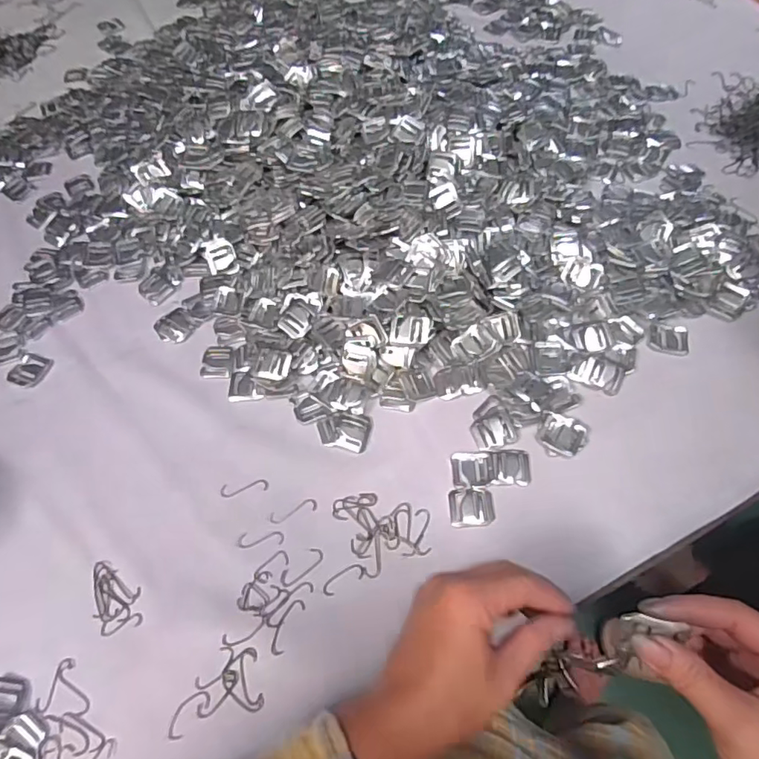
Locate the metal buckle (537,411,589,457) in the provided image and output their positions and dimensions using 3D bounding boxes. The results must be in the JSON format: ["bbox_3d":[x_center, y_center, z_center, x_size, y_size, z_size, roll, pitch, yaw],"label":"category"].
[{"bbox_3d":[0.157,0.049,0.467,0.039,0.009,0.037,19,63,11],"label":"metal buckle"}]

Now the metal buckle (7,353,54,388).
[{"bbox_3d":[-0.340,-0.009,0.530,0.034,0.004,0.034,14,63,9],"label":"metal buckle"}]

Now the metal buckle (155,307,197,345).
[{"bbox_3d":[-0.206,-0.054,0.548,0.037,0.004,0.037,37,68,19],"label":"metal buckle"}]

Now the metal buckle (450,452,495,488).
[{"bbox_3d":[0.079,0.076,0.461,0.034,0.004,0.031,-3,61,-1],"label":"metal buckle"}]

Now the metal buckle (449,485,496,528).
[{"bbox_3d":[0.076,0.104,0.446,0.036,0.004,0.032,-4,61,-1],"label":"metal buckle"}]

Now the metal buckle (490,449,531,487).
[{"bbox_3d":[0.110,0.074,0.460,0.032,0.004,0.030,2,61,2],"label":"metal buckle"}]

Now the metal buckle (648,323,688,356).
[{"bbox_3d":[0.270,-0.039,0.510,0.037,0.004,0.032,9,62,6],"label":"metal buckle"}]

